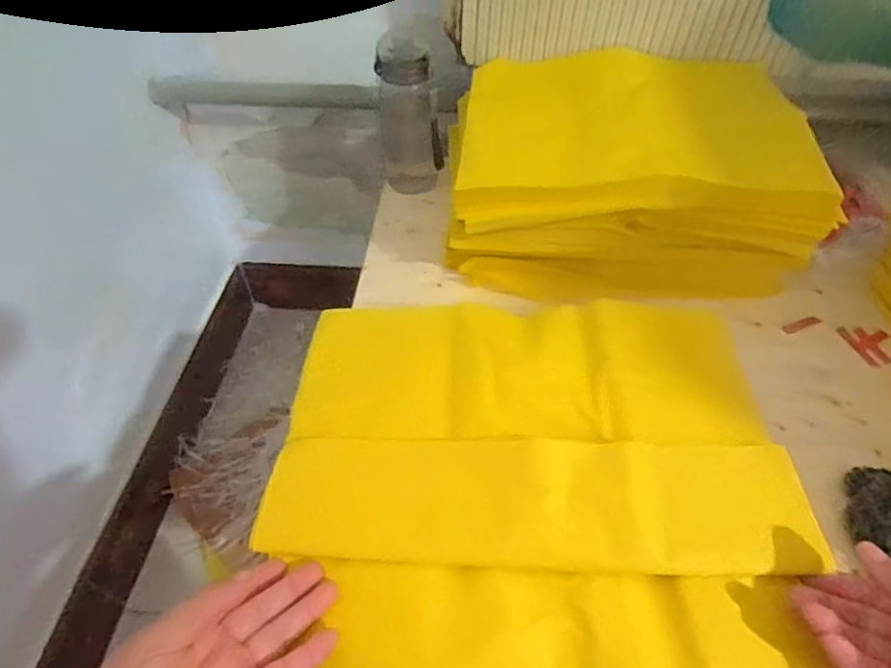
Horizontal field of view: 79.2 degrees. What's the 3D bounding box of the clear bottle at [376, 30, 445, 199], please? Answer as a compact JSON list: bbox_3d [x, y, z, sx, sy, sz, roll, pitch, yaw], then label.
[{"bbox_3d":[-0.045,-0.271,0.680,0.068,0.183,0.059,-13,50,-11],"label":"clear bottle"}]

